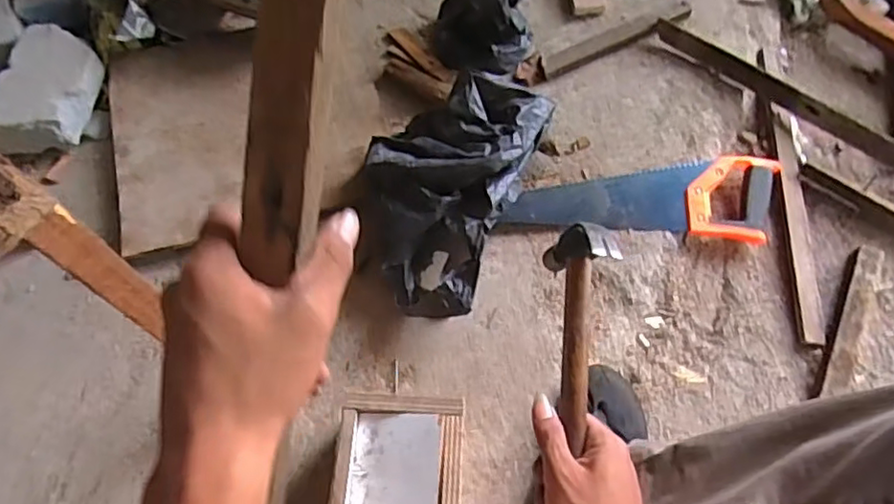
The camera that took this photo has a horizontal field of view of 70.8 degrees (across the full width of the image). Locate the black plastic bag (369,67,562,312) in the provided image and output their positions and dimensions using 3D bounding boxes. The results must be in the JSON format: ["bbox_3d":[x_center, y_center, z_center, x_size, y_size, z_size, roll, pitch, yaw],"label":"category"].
[{"bbox_3d":[-0.009,-0.080,0.781,0.193,0.131,0.300,20,64,12],"label":"black plastic bag"}]

